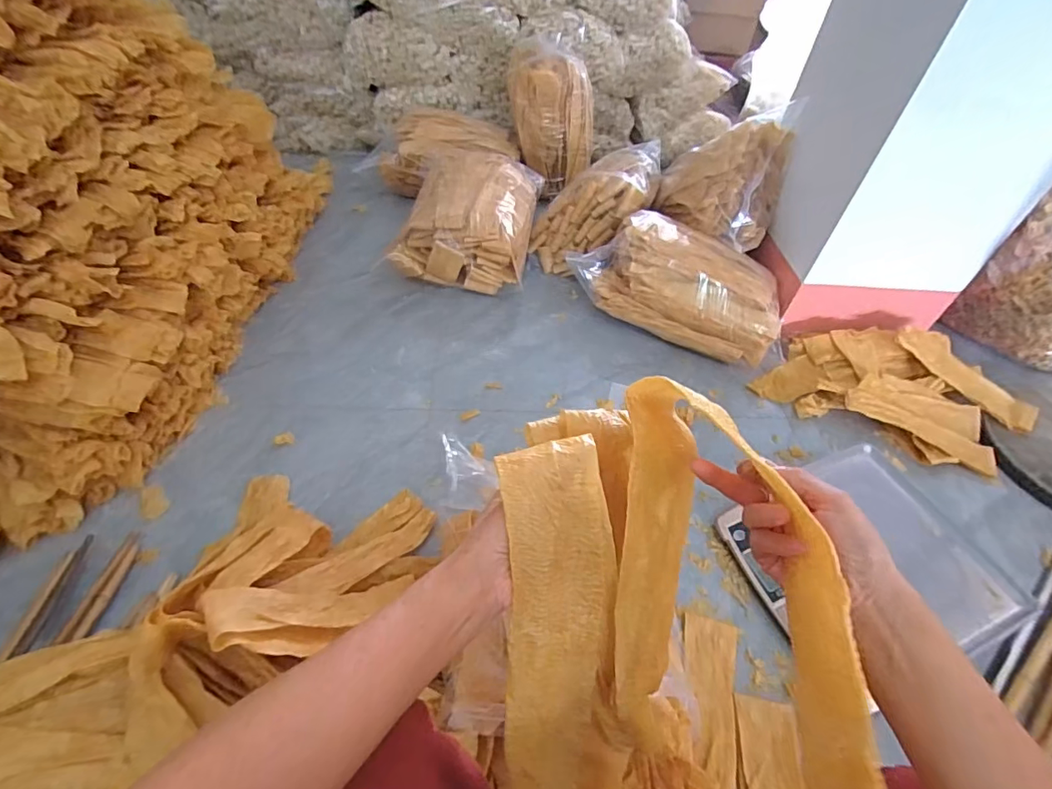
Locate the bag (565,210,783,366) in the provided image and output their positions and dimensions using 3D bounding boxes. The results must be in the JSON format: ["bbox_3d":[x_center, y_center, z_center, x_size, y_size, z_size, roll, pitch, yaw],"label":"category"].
[{"bbox_3d":[0.361,-0.263,1.191,0.473,0.198,0.198,25,49,16],"label":"bag"}]

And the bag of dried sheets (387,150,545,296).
[{"bbox_3d":[-0.138,-0.490,1.357,0.322,0.193,0.437,8,47,1],"label":"bag of dried sheets"}]

